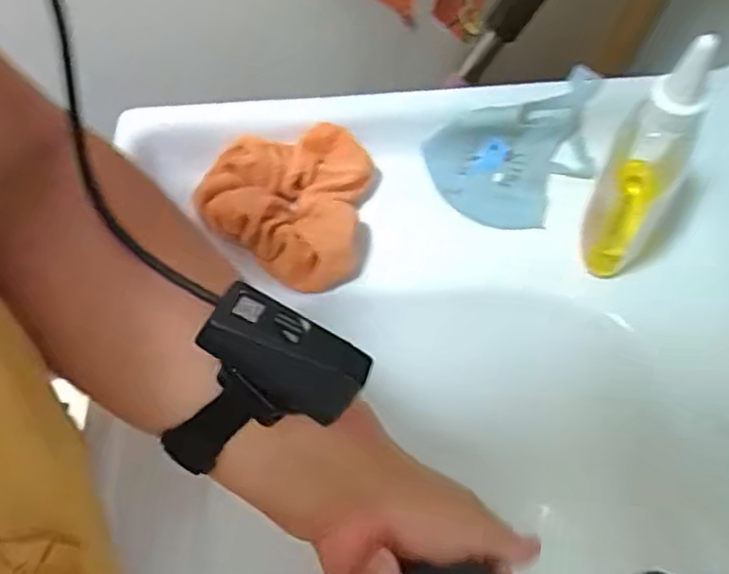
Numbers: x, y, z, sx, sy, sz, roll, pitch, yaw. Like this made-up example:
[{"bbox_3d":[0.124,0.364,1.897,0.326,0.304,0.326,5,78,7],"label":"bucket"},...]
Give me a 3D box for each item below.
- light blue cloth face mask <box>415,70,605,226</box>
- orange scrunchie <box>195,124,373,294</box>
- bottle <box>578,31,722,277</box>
[{"bbox_3d":[0.113,-0.090,0.471,0.126,0.017,0.086,-24,93,7],"label":"light blue cloth face mask"},{"bbox_3d":[-0.059,-0.057,0.457,0.117,0.046,0.108,7,62,7],"label":"orange scrunchie"},{"bbox_3d":[0.158,-0.063,0.380,0.041,0.165,0.039,29,66,17],"label":"bottle"}]

